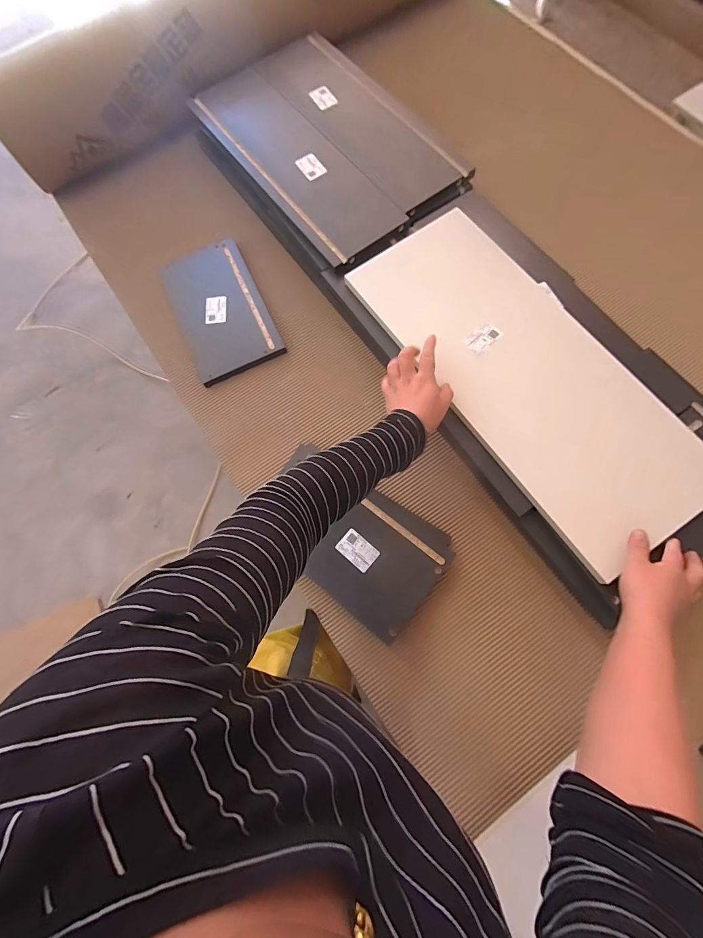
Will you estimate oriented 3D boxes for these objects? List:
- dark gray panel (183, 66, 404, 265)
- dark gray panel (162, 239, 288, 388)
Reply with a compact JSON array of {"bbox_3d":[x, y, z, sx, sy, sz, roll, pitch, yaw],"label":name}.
[{"bbox_3d":[-0.120,-0.617,0.754,0.167,0.020,0.560,-36,78,-8],"label":"dark gray panel"},{"bbox_3d":[-0.267,-0.326,0.768,0.170,0.024,0.298,-25,76,-6],"label":"dark gray panel"}]

